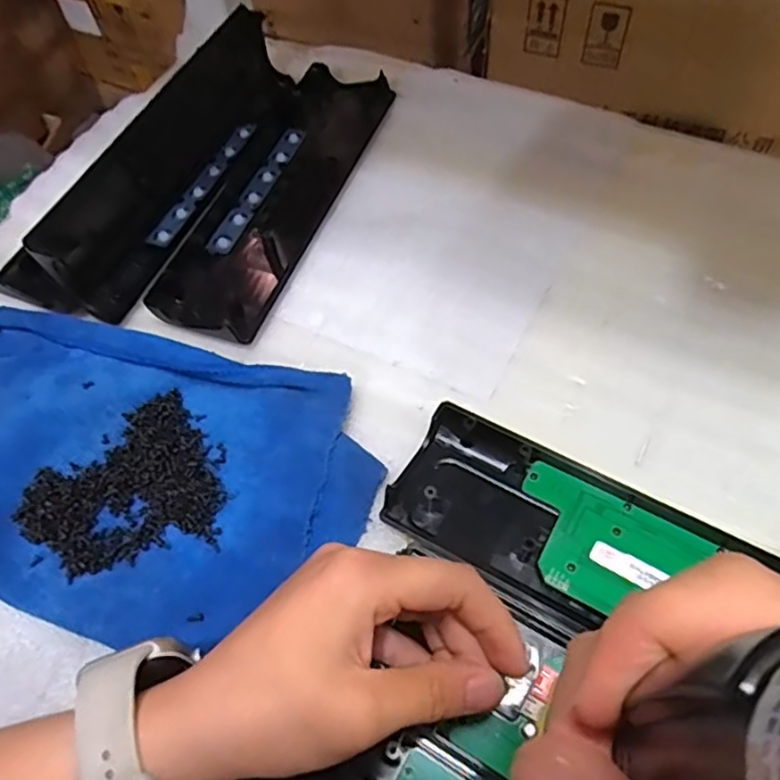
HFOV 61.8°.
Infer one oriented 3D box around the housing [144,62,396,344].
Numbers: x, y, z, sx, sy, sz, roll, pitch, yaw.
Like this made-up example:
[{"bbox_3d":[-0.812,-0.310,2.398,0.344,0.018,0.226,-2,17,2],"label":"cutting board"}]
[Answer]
[{"bbox_3d":[-0.073,-0.136,0.442,0.072,0.023,0.241,17,61,12],"label":"housing"}]

